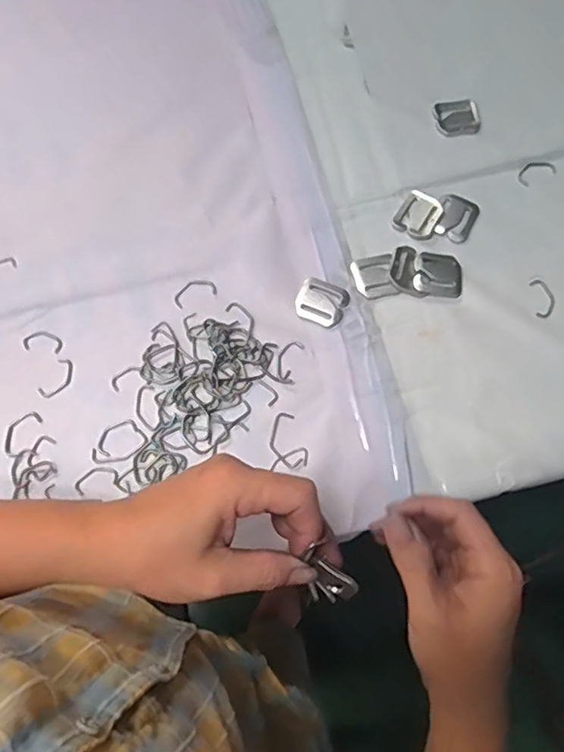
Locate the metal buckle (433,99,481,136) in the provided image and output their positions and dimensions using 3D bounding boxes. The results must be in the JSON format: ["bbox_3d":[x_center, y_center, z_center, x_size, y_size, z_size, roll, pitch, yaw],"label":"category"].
[{"bbox_3d":[0.156,-0.231,0.529,0.039,0.004,0.037,-6,74,-1],"label":"metal buckle"}]

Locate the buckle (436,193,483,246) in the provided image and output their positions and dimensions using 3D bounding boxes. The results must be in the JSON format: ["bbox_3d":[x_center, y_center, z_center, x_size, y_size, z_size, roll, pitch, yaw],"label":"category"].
[{"bbox_3d":[0.147,-0.134,0.501,0.034,0.004,0.043,31,77,9],"label":"buckle"}]

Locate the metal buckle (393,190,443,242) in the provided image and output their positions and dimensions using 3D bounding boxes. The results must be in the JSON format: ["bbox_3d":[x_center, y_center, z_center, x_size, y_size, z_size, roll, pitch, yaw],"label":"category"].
[{"bbox_3d":[0.116,-0.136,0.502,0.034,0.004,0.042,34,77,10],"label":"metal buckle"}]

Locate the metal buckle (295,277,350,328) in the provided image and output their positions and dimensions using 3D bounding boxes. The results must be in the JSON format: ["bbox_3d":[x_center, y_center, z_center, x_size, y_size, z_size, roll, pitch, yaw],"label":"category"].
[{"bbox_3d":[0.032,-0.060,0.482,0.040,0.004,0.037,21,76,7],"label":"metal buckle"}]

